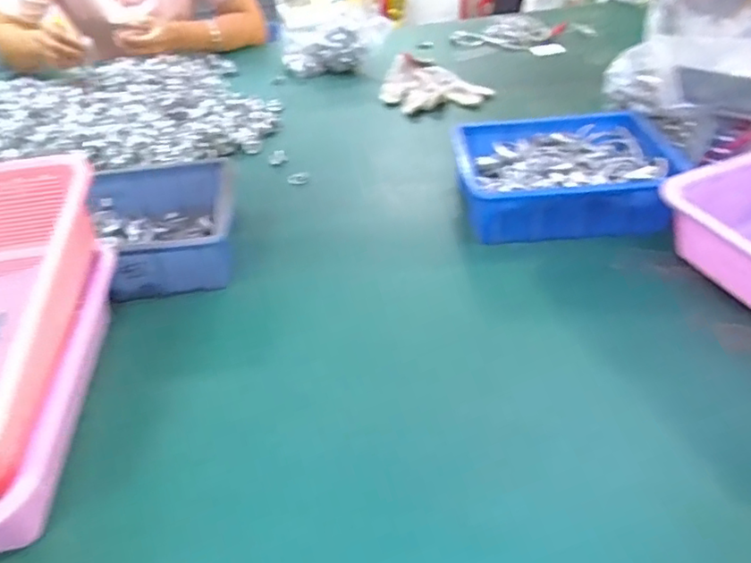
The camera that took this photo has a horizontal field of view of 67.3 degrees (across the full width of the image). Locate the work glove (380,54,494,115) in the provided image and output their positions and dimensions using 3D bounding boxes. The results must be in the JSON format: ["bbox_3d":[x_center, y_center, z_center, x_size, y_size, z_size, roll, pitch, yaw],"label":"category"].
[{"bbox_3d":[0.104,-0.343,0.991,0.188,0.042,0.168,-2,40,1],"label":"work glove"}]

